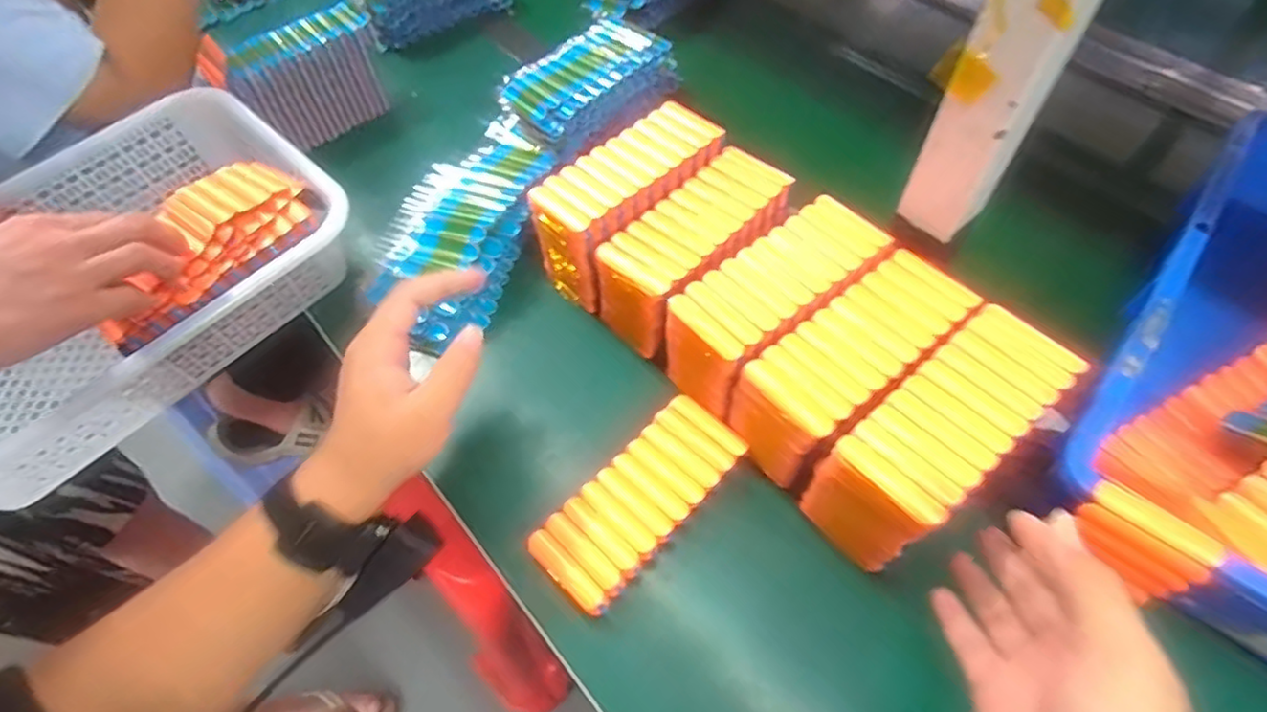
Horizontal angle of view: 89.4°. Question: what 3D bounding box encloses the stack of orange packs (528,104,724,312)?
[{"bbox_3d":[0.003,-0.128,0.531,0.078,0.087,0.177,38,66,23],"label":"stack of orange packs"}]

